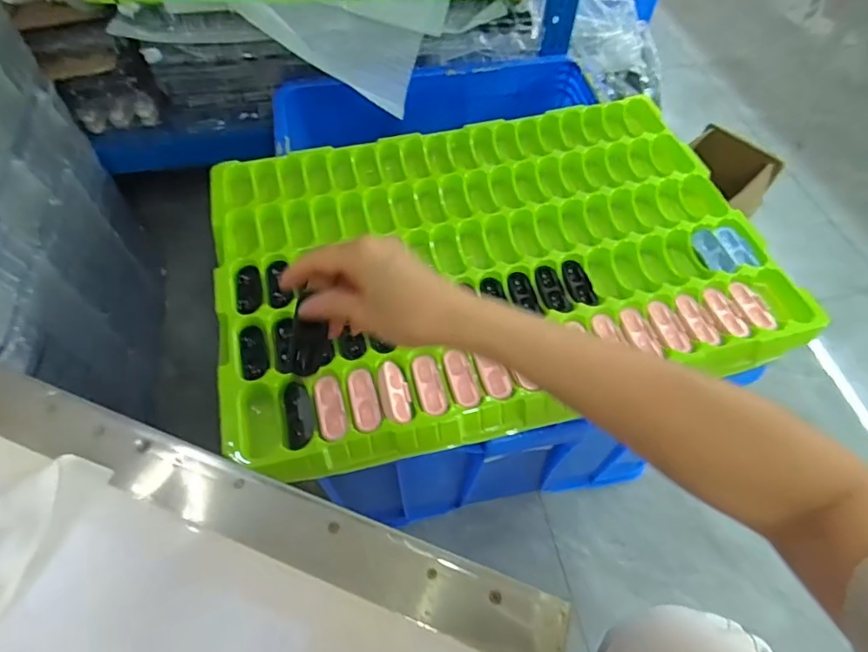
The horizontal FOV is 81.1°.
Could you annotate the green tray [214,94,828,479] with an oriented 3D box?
[{"bbox_3d":[0.060,-0.083,0.567,0.580,0.033,0.407,-13,58,-8],"label":"green tray"}]

